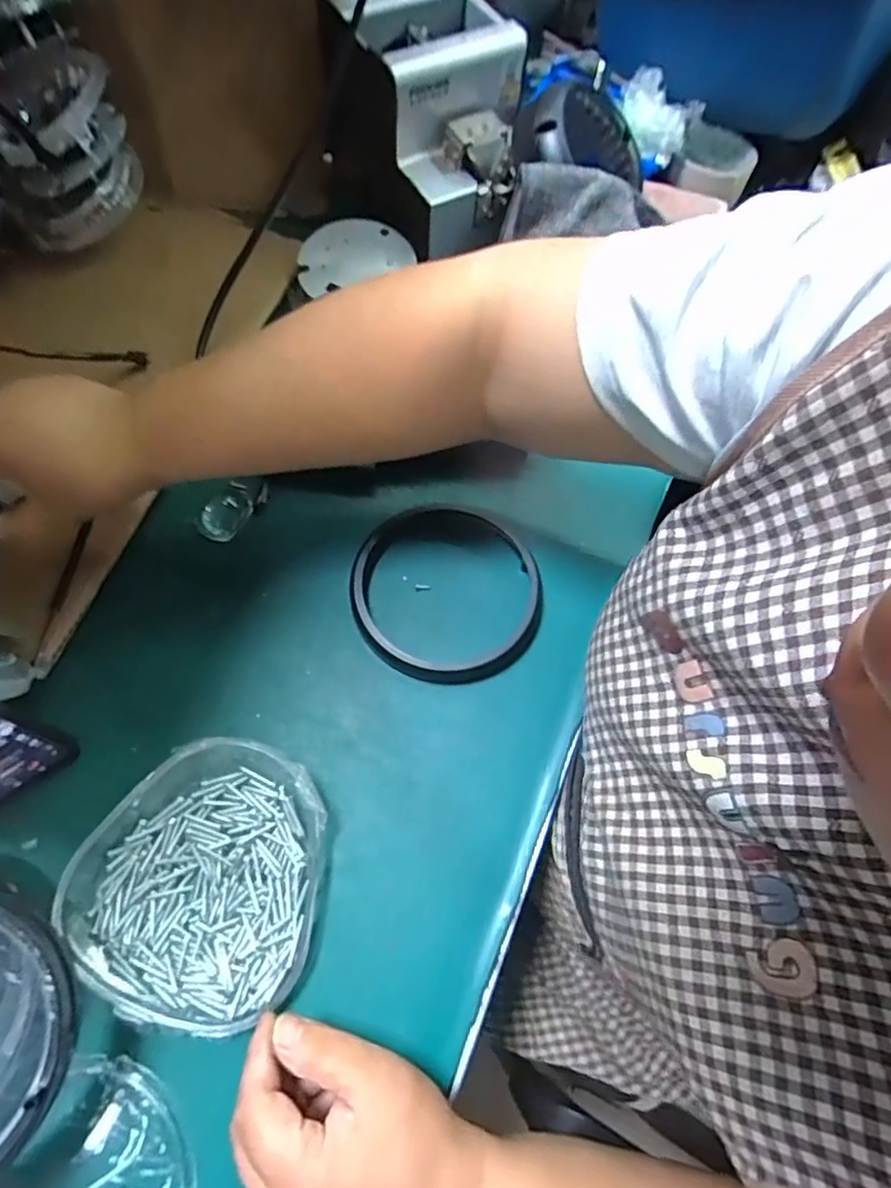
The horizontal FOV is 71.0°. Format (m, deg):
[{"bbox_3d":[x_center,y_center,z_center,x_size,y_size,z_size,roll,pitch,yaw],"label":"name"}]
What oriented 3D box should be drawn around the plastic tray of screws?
[{"bbox_3d":[-0.146,0.164,0.365,0.141,0.035,0.144,3,66,0],"label":"plastic tray of screws"}]

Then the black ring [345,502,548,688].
[{"bbox_3d":[0.000,-0.001,0.440,0.133,0.014,0.125,1,66,-1],"label":"black ring"}]

